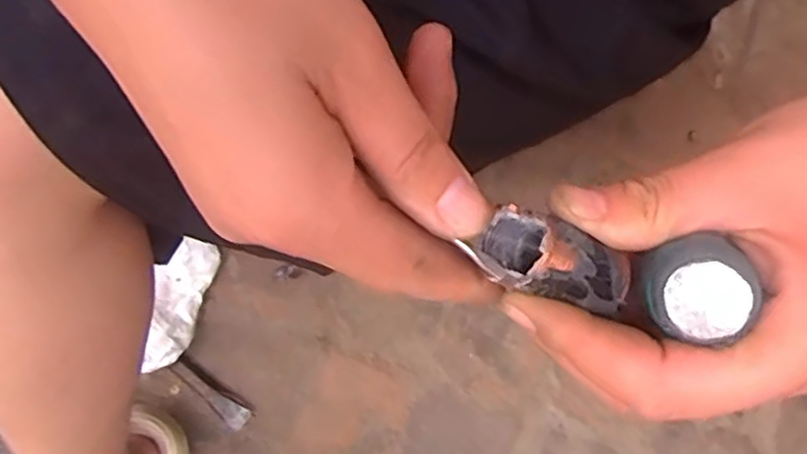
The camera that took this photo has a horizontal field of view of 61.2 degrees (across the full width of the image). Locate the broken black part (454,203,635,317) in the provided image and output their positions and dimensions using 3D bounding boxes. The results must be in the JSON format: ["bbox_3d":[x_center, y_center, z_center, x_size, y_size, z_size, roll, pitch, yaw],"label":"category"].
[{"bbox_3d":[0.040,0.009,0.186,0.043,0.018,0.021,22,79,15],"label":"broken black part"}]

